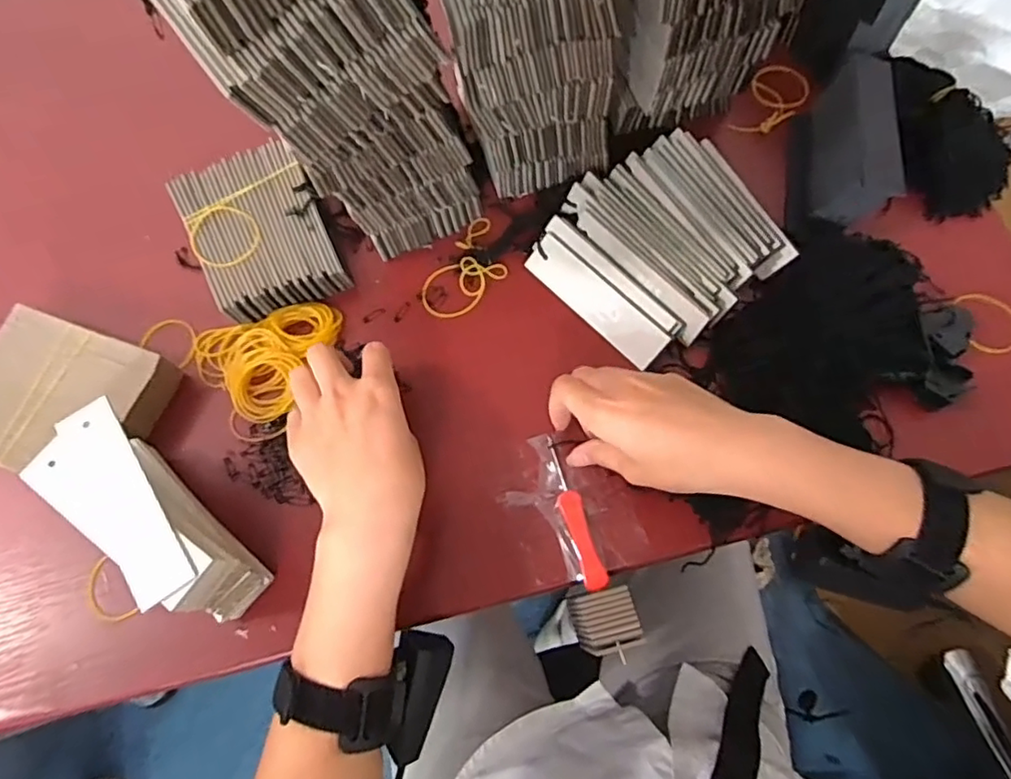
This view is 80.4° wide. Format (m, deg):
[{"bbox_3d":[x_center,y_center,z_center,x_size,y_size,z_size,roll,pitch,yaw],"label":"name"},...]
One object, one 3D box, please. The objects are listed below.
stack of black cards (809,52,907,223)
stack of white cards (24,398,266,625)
[{"bbox_3d":[0.271,-0.190,0.472,0.050,0.058,0.143,8,69,6],"label":"stack of black cards"},{"bbox_3d":[-0.212,0.081,0.368,0.056,0.090,0.137,-42,73,-13],"label":"stack of white cards"}]

